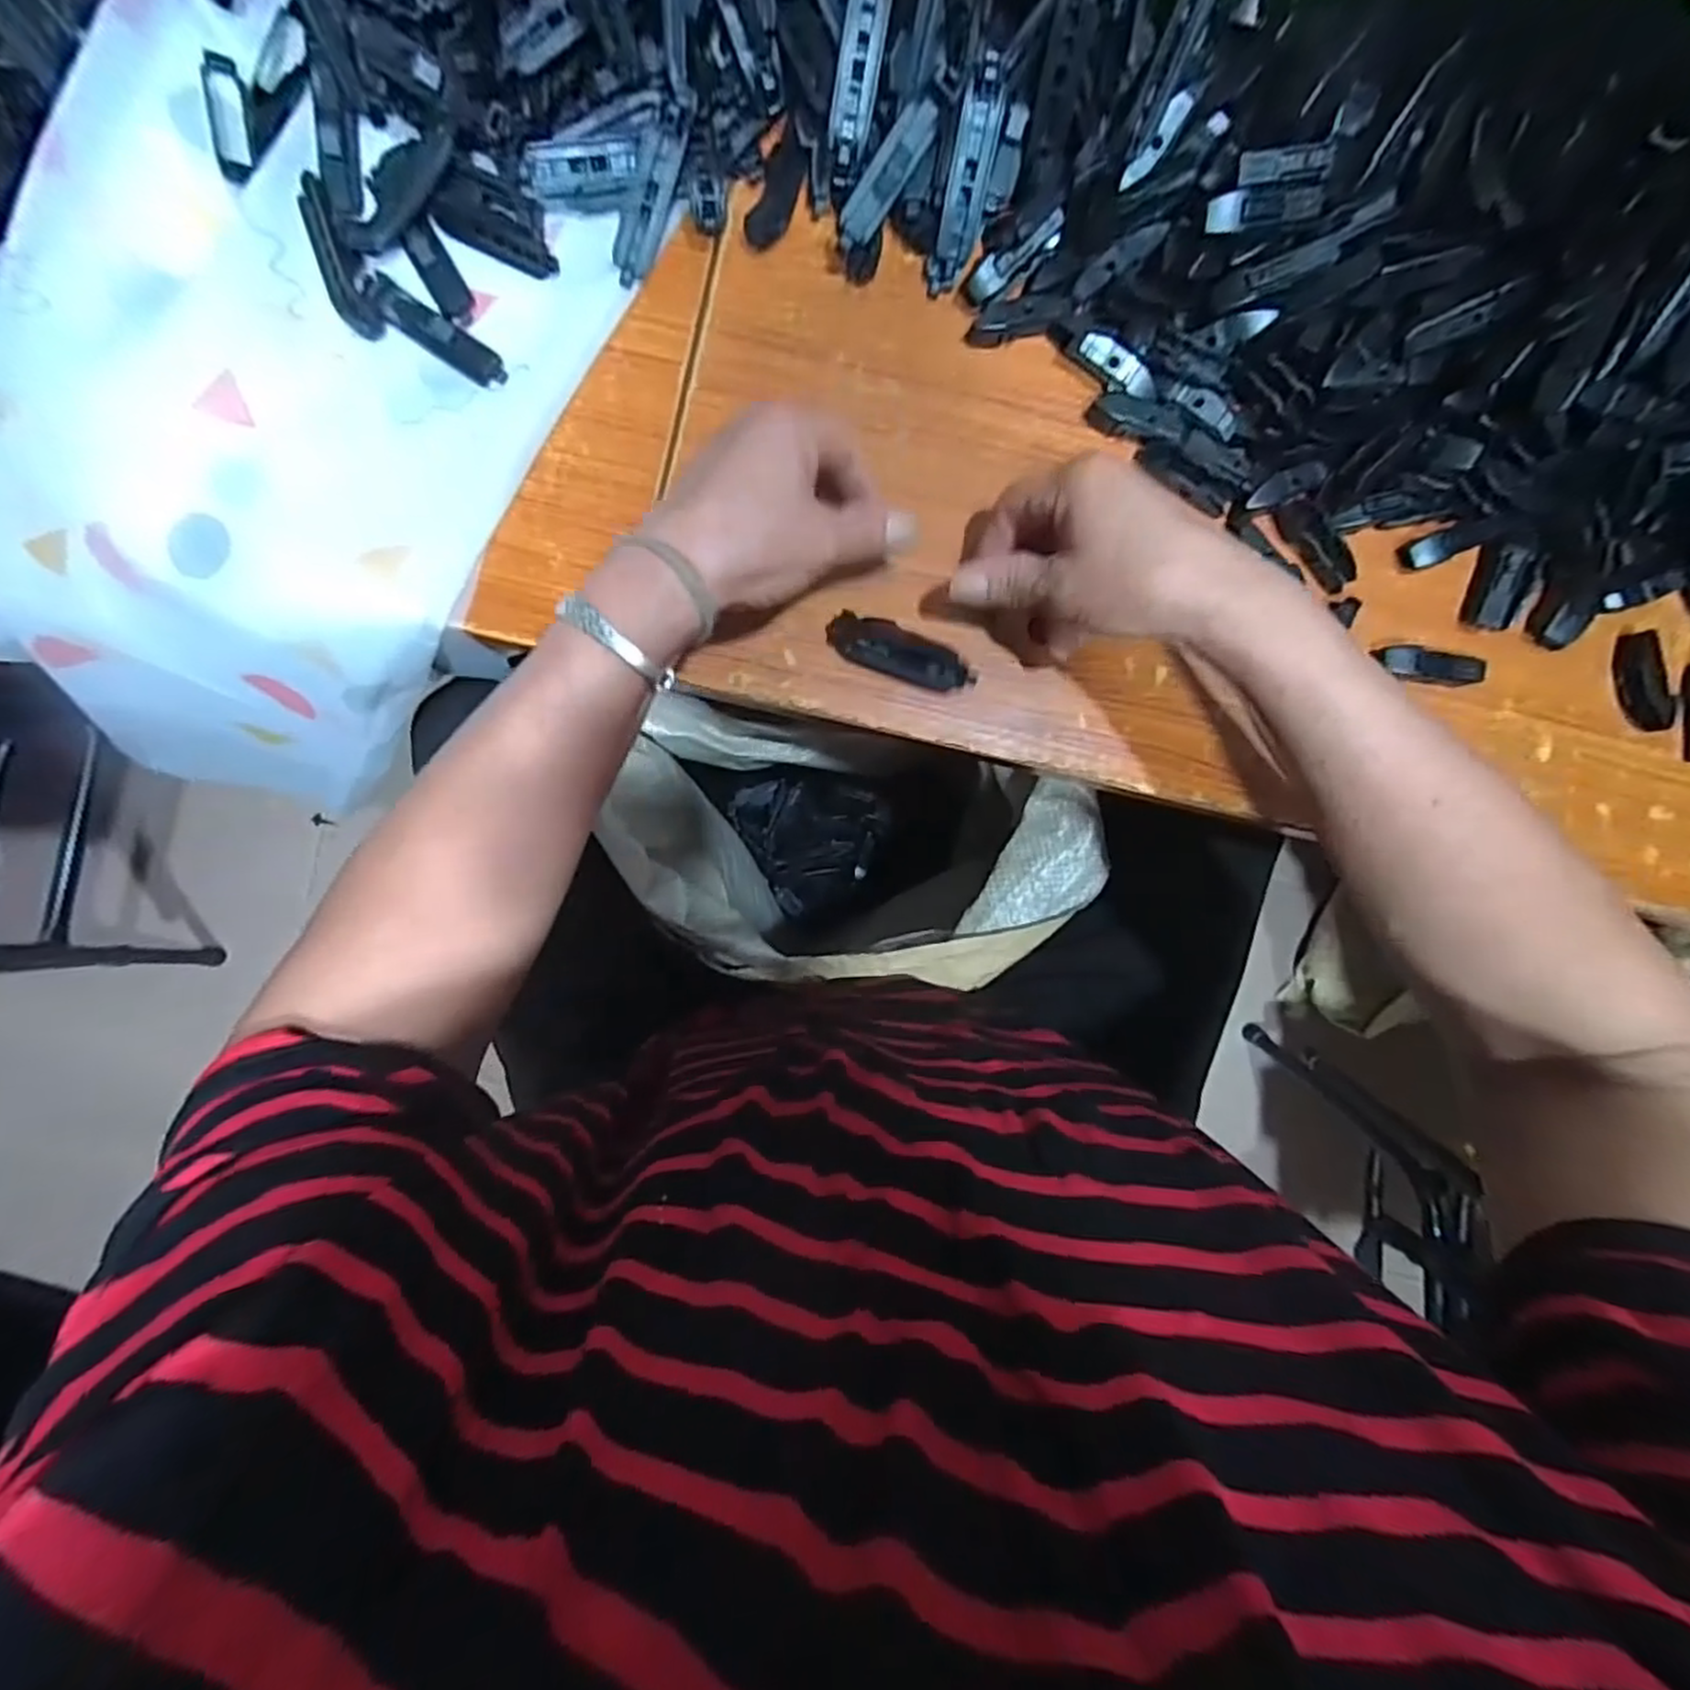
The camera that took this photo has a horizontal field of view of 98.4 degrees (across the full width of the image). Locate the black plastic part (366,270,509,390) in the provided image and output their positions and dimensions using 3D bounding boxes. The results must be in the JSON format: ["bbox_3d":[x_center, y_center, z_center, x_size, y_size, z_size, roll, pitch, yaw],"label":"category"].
[{"bbox_3d":[-0.206,-0.258,0.368,0.074,0.012,0.017,33,90,-3],"label":"black plastic part"}]

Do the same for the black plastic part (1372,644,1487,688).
[{"bbox_3d":[0.313,-0.095,0.389,0.053,0.008,0.018,8,91,-2],"label":"black plastic part"}]

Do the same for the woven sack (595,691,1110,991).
[{"bbox_3d":[0.006,0.002,0.680,0.324,0.423,0.193,3,91,-2],"label":"woven sack"}]

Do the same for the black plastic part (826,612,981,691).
[{"bbox_3d":[0.029,-0.099,0.379,0.077,0.015,0.023,19,91,-2],"label":"black plastic part"}]

